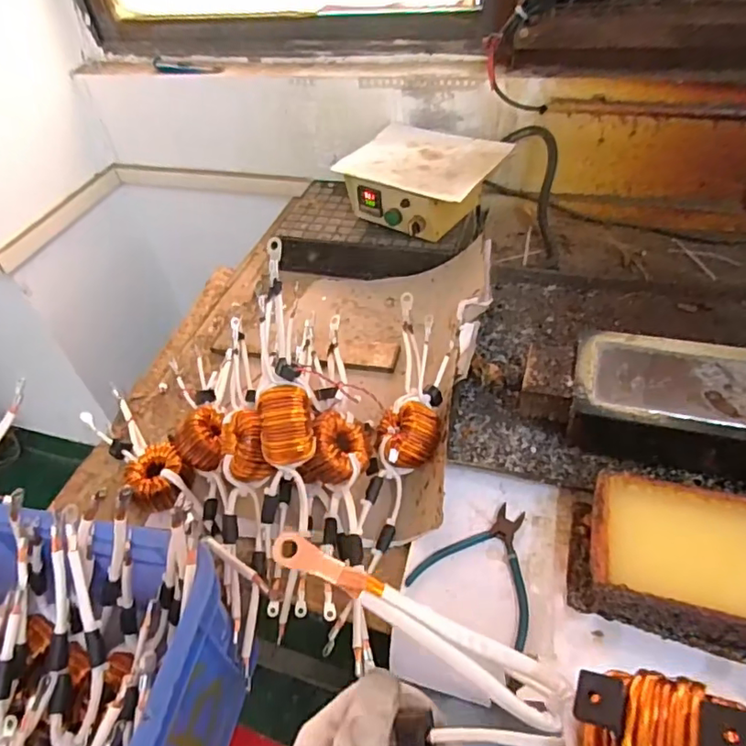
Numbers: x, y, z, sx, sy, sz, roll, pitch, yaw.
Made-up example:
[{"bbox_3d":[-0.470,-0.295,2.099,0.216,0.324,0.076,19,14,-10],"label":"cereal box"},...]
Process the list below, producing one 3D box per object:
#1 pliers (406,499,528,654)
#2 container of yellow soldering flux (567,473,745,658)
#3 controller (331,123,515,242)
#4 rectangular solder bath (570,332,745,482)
[{"bbox_3d":[0.126,0.201,0.582,0.128,0.009,0.133,25,54,27],"label":"pliers"},{"bbox_3d":[0.318,0.186,0.530,0.230,0.065,0.137,11,49,17],"label":"container of yellow soldering flux"},{"bbox_3d":[0.088,-0.338,0.969,0.249,0.093,0.195,22,53,25],"label":"controller"},{"bbox_3d":[0.430,0.053,0.621,0.390,0.096,0.168,8,48,14],"label":"rectangular solder bath"}]

